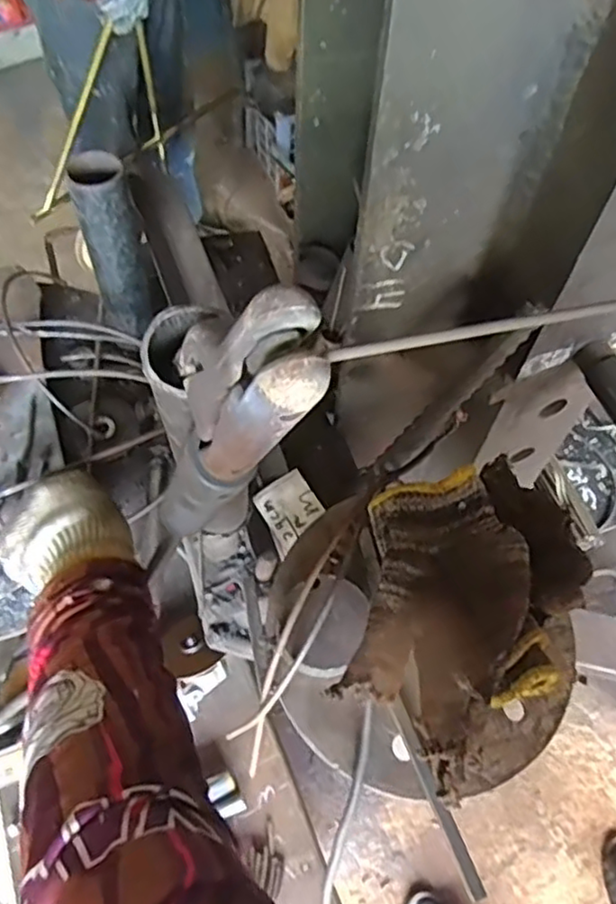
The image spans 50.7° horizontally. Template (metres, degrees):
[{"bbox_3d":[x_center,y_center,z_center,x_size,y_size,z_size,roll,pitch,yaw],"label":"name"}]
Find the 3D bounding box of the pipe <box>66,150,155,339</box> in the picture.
[{"bbox_3d":[-0.182,-0.192,0.626,0.054,0.168,0.052,-13,61,-9],"label":"pipe"}]

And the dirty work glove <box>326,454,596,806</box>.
[{"bbox_3d":[0.099,0.090,0.424,0.143,0.044,0.208,28,63,14],"label":"dirty work glove"}]

